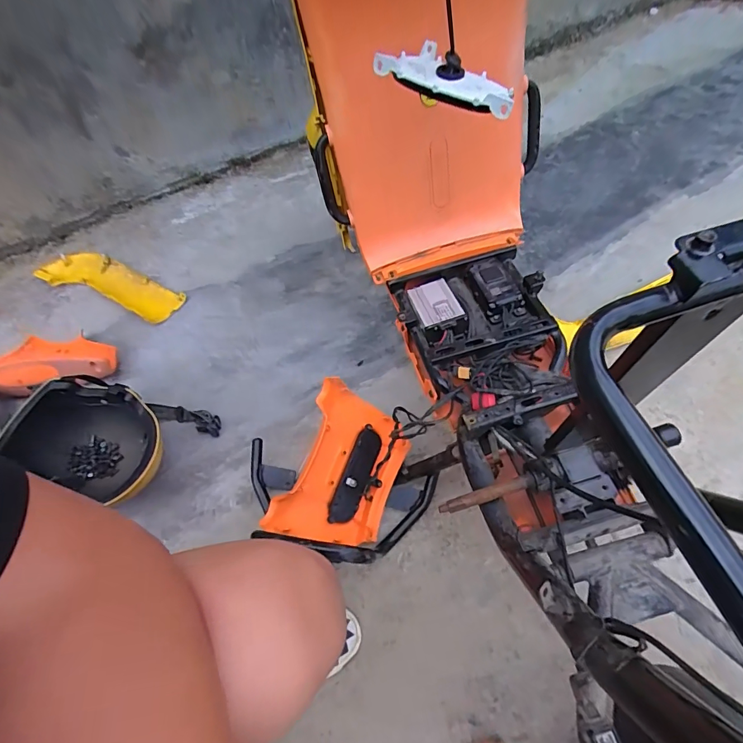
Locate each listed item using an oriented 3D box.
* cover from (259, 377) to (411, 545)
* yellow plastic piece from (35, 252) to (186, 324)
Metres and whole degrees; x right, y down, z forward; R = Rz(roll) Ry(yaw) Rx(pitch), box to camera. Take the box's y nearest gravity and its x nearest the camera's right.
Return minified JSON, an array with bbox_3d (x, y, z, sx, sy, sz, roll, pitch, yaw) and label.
[{"bbox_3d":[-0.039,0.160,0.679,0.181,0.081,0.253,25,86,-10],"label":"cover"},{"bbox_3d":[-0.655,-0.226,1.054,0.407,0.048,0.125,20,62,16],"label":"yellow plastic piece"}]

